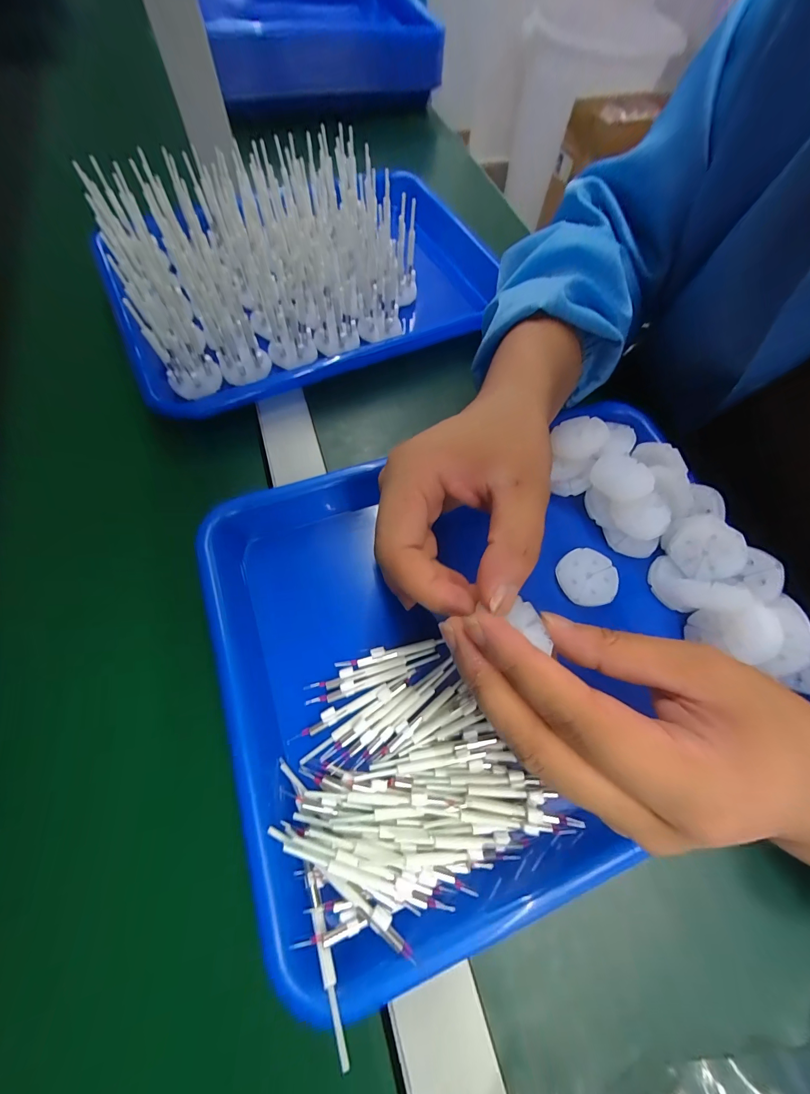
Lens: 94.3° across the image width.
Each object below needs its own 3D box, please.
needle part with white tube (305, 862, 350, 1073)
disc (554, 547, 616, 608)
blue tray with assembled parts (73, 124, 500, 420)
[{"bbox_3d":[-0.033,0.169,0.156,0.005,0.007,0.062,-19,50,-12],"label":"needle part with white tube"},{"bbox_3d":[0.119,0.019,0.247,0.038,0.005,0.038,2,66,-4],"label":"disc"},{"bbox_3d":[-0.094,-0.243,0.323,0.291,0.081,0.213,-24,70,-14],"label":"blue tray with assembled parts"}]

